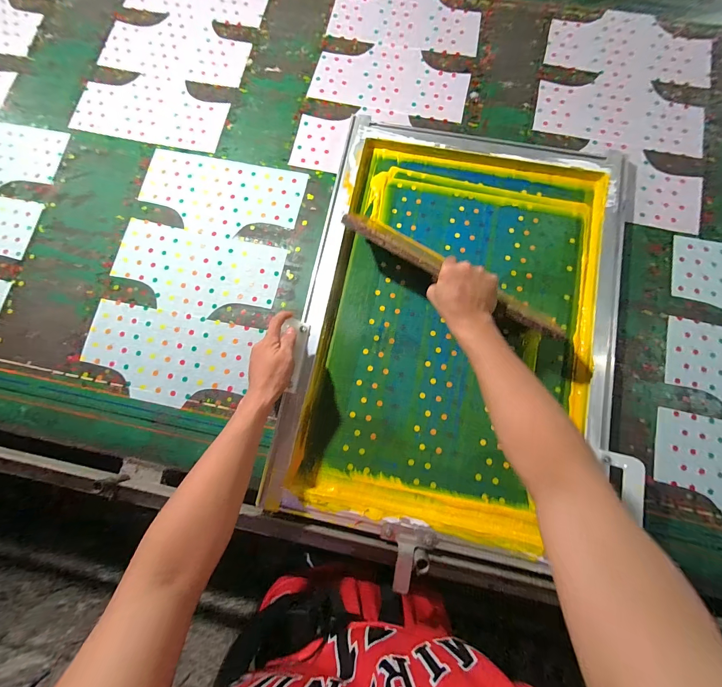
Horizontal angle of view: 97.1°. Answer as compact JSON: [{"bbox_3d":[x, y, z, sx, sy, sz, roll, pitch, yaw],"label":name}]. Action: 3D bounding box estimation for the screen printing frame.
[{"bbox_3d":[0.167,-0.030,0.565,0.532,0.044,0.750,10,78,4],"label":"screen printing frame"}]

